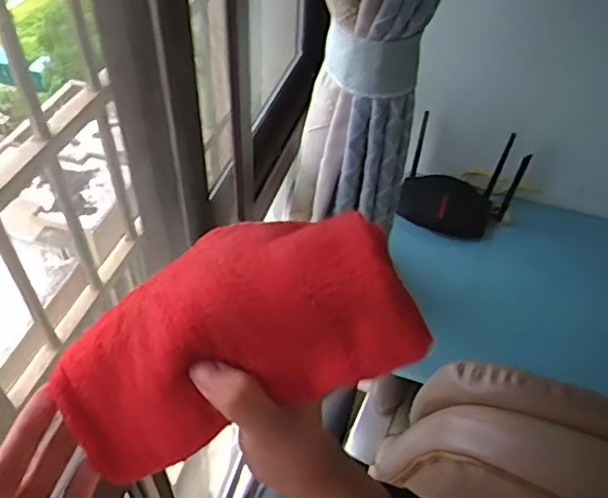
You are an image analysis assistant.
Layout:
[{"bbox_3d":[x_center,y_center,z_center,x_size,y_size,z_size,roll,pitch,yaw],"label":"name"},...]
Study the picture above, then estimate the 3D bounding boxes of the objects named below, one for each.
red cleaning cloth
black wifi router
[{"bbox_3d":[-0.040,0.041,0.267,0.176,0.025,0.088,-28,83,18],"label":"red cleaning cloth"},{"bbox_3d":[0.311,-0.134,1.151,0.220,0.167,0.146,21,50,14],"label":"black wifi router"}]

